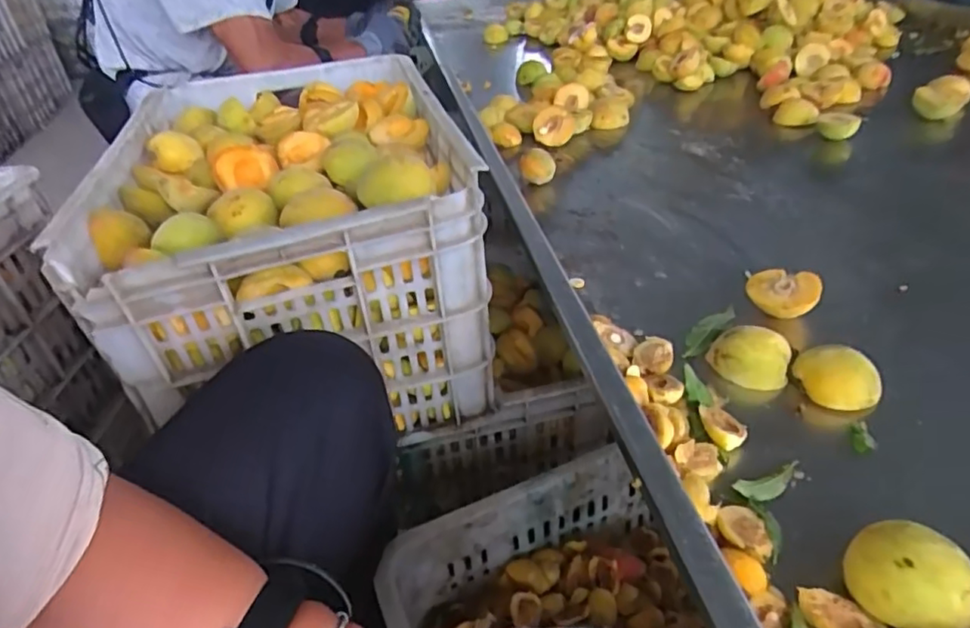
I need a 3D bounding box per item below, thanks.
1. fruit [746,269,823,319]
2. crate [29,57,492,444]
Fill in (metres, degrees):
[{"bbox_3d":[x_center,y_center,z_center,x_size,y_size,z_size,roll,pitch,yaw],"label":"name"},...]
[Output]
[{"bbox_3d":[0.280,-0.018,0.568,0.061,0.032,0.047,20,43,27],"label":"fruit"},{"bbox_3d":[-0.213,-0.103,0.722,0.349,0.252,0.527,-11,37,-8],"label":"crate"}]

